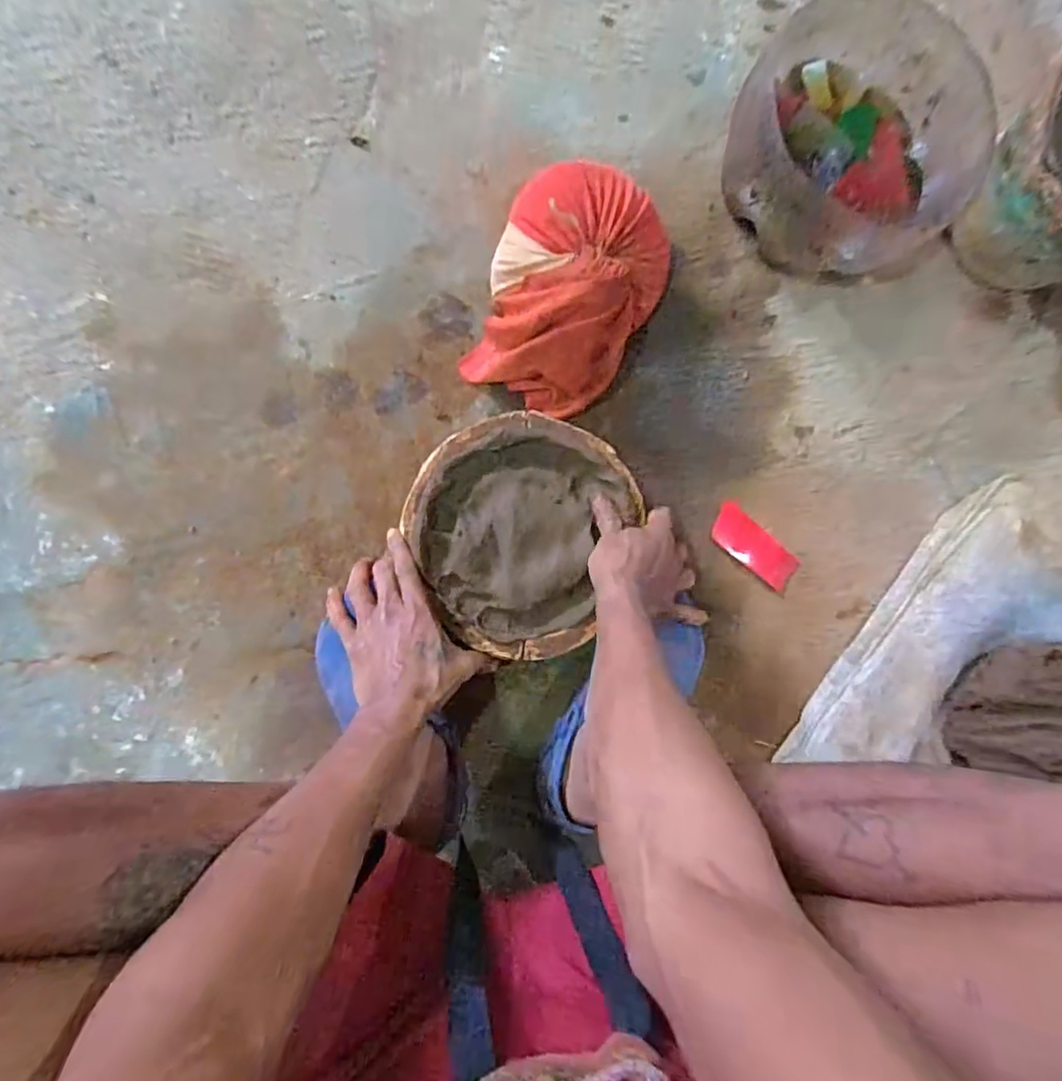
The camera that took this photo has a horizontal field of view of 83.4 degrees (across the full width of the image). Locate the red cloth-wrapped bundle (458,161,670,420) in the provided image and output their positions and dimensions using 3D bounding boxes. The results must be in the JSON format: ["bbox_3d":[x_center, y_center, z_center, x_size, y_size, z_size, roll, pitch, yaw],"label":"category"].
[{"bbox_3d":[0.035,-0.244,0.583,0.169,0.097,0.225,31,86,-8],"label":"red cloth-wrapped bundle"}]

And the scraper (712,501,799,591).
[{"bbox_3d":[0.246,0.009,0.653,0.107,0.021,0.044,44,85,-7],"label":"scraper"}]

